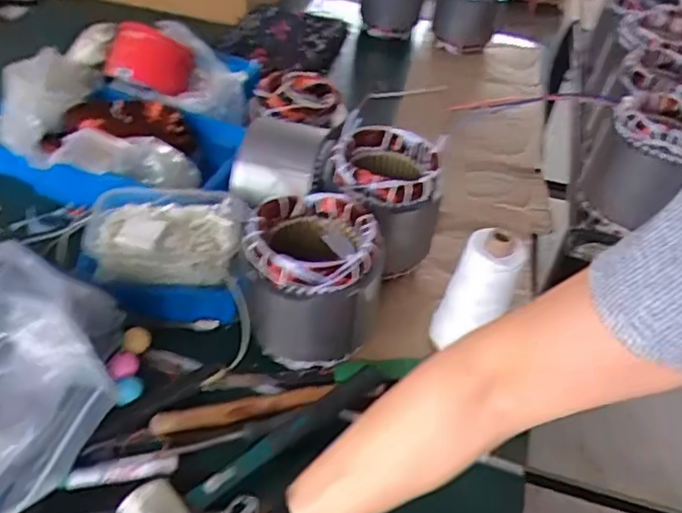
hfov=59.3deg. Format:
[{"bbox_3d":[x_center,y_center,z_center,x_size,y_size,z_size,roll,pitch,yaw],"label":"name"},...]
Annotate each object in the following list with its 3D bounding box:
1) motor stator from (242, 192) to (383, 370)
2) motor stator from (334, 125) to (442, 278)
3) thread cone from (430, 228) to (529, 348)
[{"bbox_3d":[-0.031,0.028,0.696,0.145,0.166,0.142,6,43,-1],"label":"motor stator"},{"bbox_3d":[0.055,-0.066,0.827,0.139,0.181,0.139,1,43,-5],"label":"motor stator"},{"bbox_3d":[0.157,0.051,0.707,0.077,0.175,0.068,15,44,9],"label":"thread cone"}]

